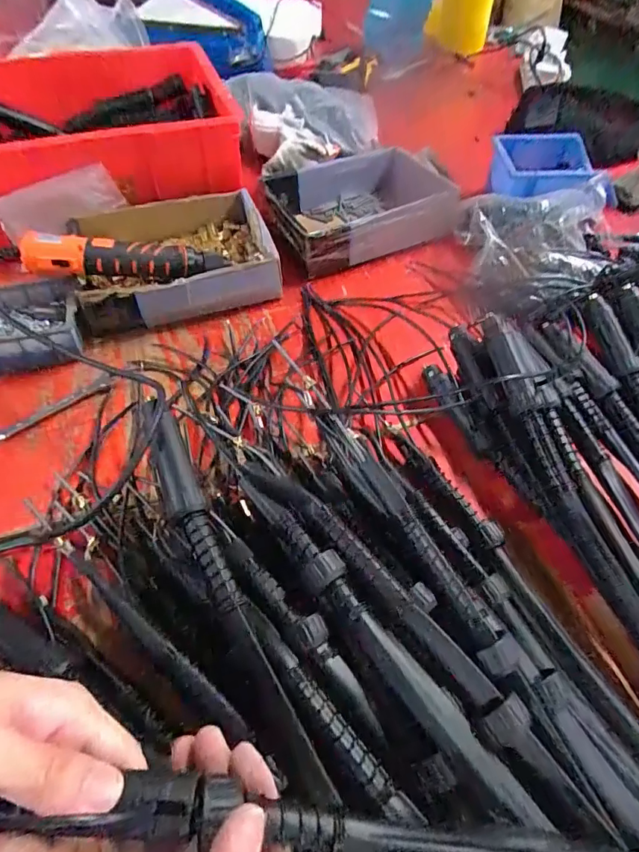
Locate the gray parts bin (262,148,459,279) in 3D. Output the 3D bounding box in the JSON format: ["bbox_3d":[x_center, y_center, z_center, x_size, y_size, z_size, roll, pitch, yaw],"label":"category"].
[{"bbox_3d":[0.051,-0.317,0.697,0.253,0.063,0.180,-20,56,-15],"label":"gray parts bin"}]

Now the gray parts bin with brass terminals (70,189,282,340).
[{"bbox_3d":[-0.184,-0.215,0.619,0.245,0.063,0.190,-8,54,-7],"label":"gray parts bin with brass terminals"}]

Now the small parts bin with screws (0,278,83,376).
[{"bbox_3d":[-0.350,-0.110,0.547,0.153,0.056,0.105,-7,54,-6],"label":"small parts bin with screws"}]

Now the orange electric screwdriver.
[{"bbox_3d":[-0.226,-0.200,0.568,0.228,0.047,0.036,-4,52,-20],"label":"orange electric screwdriver"}]

